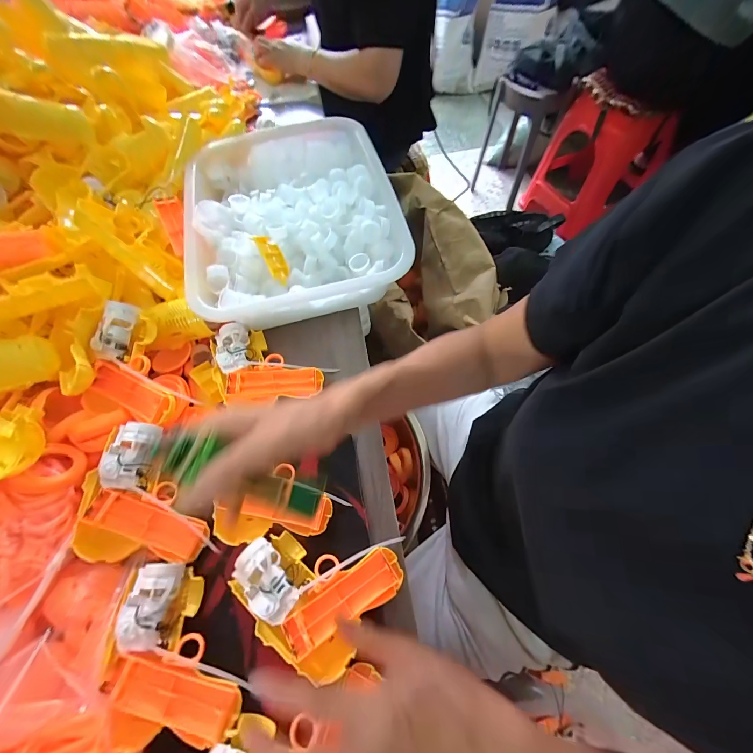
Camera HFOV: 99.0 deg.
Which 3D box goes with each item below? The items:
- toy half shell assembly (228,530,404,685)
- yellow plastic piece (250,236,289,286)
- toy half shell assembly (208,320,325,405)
[{"bbox_3d":[-0.060,0.215,0.309,0.157,0.034,0.107,4,65,5],"label":"toy half shell assembly"},{"bbox_3d":[-0.144,-0.165,0.451,0.026,0.022,0.069,-28,95,-10],"label":"yellow plastic piece"},{"bbox_3d":[-0.149,-0.023,0.430,0.132,0.029,0.117,-14,65,-3],"label":"toy half shell assembly"}]

